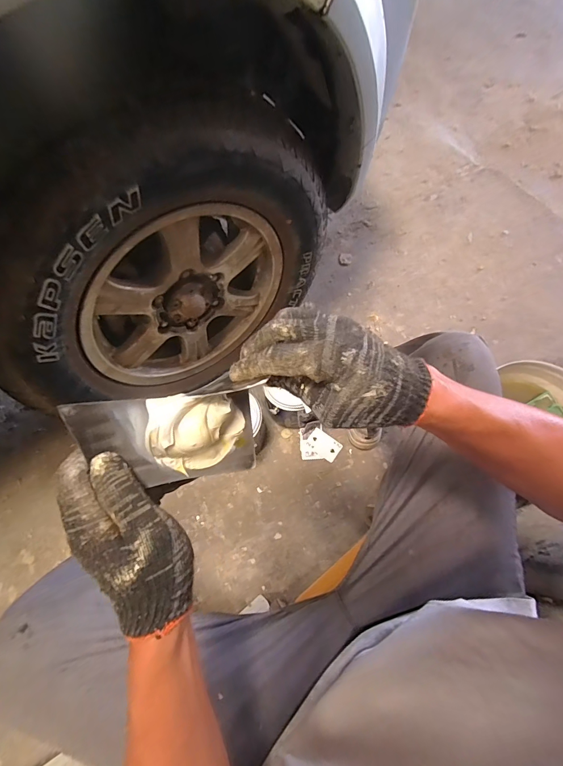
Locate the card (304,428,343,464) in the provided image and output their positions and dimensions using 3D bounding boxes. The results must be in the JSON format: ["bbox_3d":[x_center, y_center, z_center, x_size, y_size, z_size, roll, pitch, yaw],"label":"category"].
[{"bbox_3d":[0.112,0.163,0.929,0.086,0.004,0.054,36,78,8],"label":"card"}]

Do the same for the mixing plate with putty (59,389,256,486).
[{"bbox_3d":[-0.082,0.044,0.260,0.129,0.025,0.067,-1,93,-20],"label":"mixing plate with putty"}]

